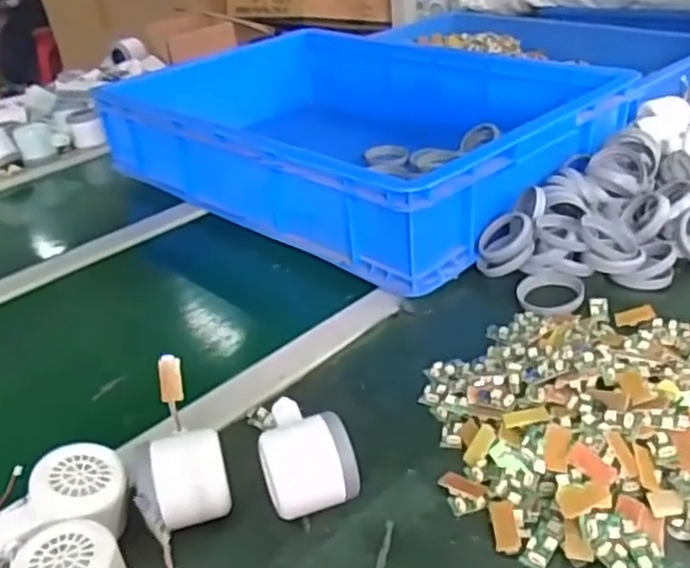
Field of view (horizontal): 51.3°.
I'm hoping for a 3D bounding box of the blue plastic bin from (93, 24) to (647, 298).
[{"bbox_3d":[0.008,-0.204,0.932,0.411,0.114,0.590,-30,39,-35],"label":"blue plastic bin"}]

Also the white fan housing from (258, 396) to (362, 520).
[{"bbox_3d":[-0.027,0.117,0.486,0.060,0.055,0.073,-12,32,-12],"label":"white fan housing"}]

